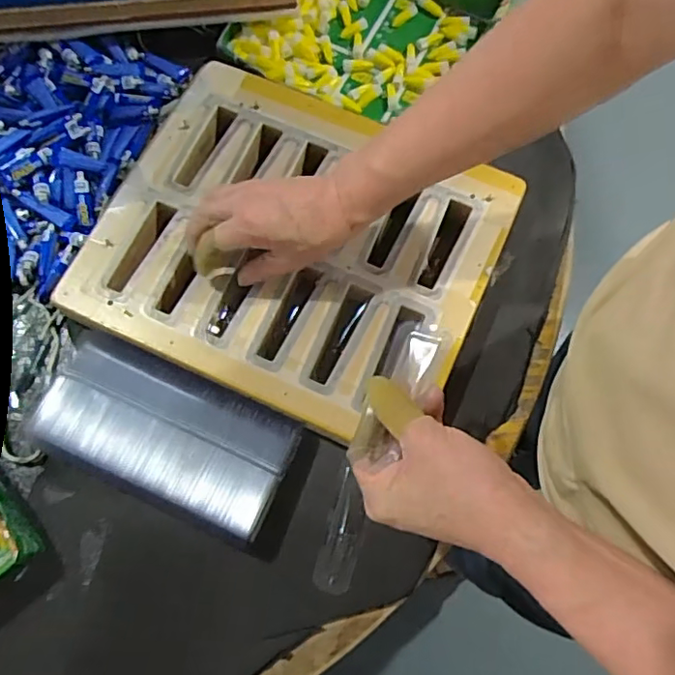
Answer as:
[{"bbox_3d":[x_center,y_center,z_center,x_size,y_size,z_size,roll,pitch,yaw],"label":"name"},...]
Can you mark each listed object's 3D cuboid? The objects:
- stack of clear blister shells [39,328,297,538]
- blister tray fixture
[{"bbox_3d":[-0.148,0.076,0.487,0.217,0.033,0.098,25,73,6],"label":"stack of clear blister shells"},{"bbox_3d":[-0.038,-0.084,0.532,0.340,0.034,0.287,25,73,6],"label":"blister tray fixture"}]

